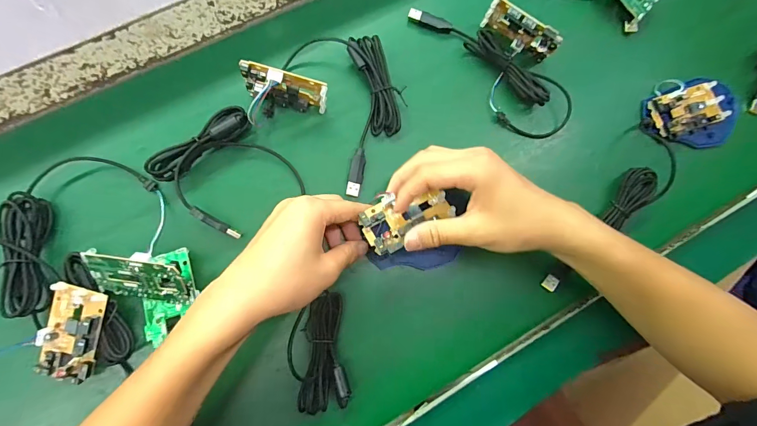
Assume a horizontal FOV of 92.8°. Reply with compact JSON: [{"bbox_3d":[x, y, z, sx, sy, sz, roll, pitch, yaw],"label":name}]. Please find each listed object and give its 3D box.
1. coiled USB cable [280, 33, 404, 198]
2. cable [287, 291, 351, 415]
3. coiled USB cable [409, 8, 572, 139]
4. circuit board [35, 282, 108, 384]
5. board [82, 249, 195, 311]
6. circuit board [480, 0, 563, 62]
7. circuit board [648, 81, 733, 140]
[{"bbox_3d":[-0.022,-0.109,0.355,0.093,0.018,0.157,-27,86,-8],"label":"coiled USB cable"},{"bbox_3d":[-0.053,0.122,0.320,0.047,0.035,0.093,-6,83,-6],"label":"cable"},{"bbox_3d":[0.110,-0.145,0.367,0.193,0.023,0.067,35,80,0],"label":"coiled USB cable"},{"bbox_3d":[-0.253,0.098,0.294,0.044,0.013,0.073,12,81,-4],"label":"circuit board"},{"bbox_3d":[-0.193,0.054,0.294,0.083,0.008,0.048,12,125,2],"label":"board"},{"bbox_3d":[0.142,-0.183,0.363,0.076,0.045,0.017,36,80,0],"label":"circuit board"},{"bbox_3d":[0.327,-0.110,0.379,0.079,0.011,0.044,-19,85,-8],"label":"circuit board"}]

